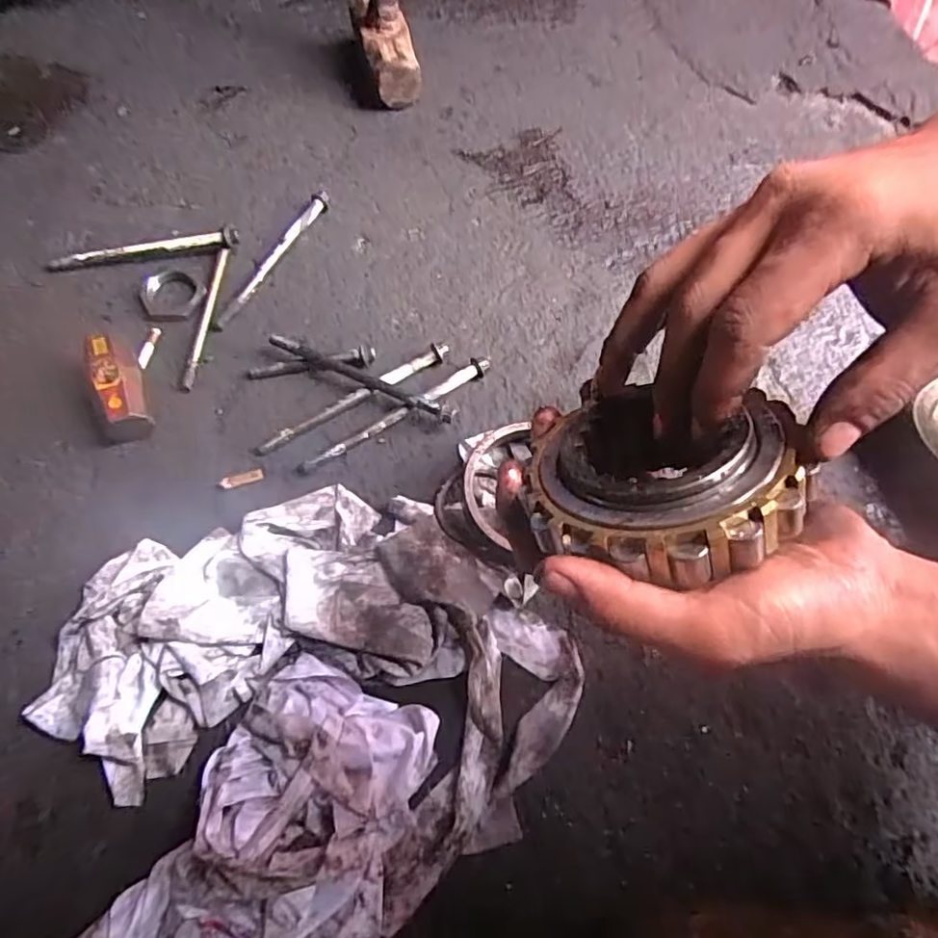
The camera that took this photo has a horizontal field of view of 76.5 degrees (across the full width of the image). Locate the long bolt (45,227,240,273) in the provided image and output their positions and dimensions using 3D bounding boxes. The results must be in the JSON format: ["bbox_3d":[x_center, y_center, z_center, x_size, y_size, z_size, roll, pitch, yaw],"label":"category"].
[{"bbox_3d":[-0.343,-0.230,0.624,0.193,0.017,0.022,-11,67,-7],"label":"long bolt"}]

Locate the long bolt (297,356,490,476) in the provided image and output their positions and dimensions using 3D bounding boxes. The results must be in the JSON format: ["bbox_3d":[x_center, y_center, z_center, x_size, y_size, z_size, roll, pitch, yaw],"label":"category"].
[{"bbox_3d":[-0.066,-0.053,0.560,0.212,0.013,0.024,-34,71,-16],"label":"long bolt"}]

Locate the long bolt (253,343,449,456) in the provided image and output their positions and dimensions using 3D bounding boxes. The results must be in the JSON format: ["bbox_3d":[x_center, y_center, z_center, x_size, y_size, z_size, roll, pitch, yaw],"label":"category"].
[{"bbox_3d":[-0.112,-0.069,0.567,0.202,0.022,0.019,-29,70,-14],"label":"long bolt"}]

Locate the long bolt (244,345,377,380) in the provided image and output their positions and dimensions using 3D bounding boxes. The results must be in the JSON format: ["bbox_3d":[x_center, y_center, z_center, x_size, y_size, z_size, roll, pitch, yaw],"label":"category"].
[{"bbox_3d":[-0.156,-0.105,0.585,0.127,0.017,0.017,-7,66,-5],"label":"long bolt"}]

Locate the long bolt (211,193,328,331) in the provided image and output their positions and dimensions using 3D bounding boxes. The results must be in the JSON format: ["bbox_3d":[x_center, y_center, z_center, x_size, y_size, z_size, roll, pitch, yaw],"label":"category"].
[{"bbox_3d":[-0.211,-0.226,0.635,0.020,0.014,0.203,27,68,10],"label":"long bolt"}]

